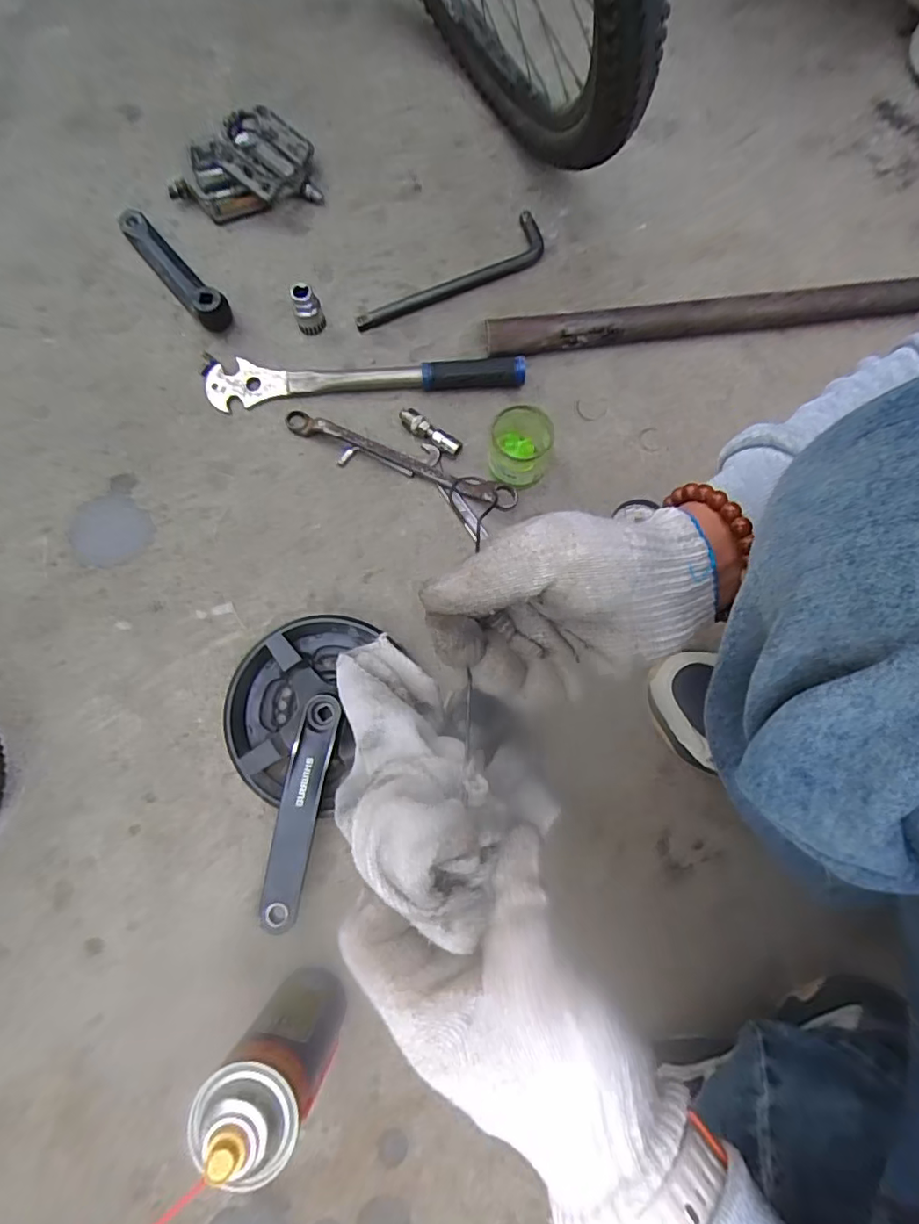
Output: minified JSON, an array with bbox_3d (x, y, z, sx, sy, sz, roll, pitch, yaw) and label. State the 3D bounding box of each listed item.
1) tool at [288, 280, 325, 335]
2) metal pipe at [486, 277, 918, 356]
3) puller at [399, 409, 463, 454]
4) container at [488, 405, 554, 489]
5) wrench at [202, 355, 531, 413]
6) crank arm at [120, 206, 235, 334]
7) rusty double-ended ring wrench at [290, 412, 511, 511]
[{"bbox_3d":[-0.172,-0.343,0.631,0.030,0.041,0.032,-29,79,-7],"label":"tool"},{"bbox_3d":[0.280,-0.331,0.635,0.493,0.041,0.039,-6,77,-3],"label":"metal pipe"},{"bbox_3d":[-0.032,-0.196,0.611,0.075,0.020,0.017,32,78,6],"label":"puller"},{"bbox_3d":[0.063,-0.166,0.583,0.062,0.057,0.066,0,77,-1],"label":"container"},{"bbox_3d":[-0.107,-0.267,0.622,0.351,0.025,0.052,-5,77,-2],"label":"wrench"},{"bbox_3d":[-0.336,-0.404,0.648,0.033,0.050,0.216,-40,81,-9],"label":"crank arm"},{"bbox_3d":[-0.064,-0.165,0.598,0.263,0.022,0.028,22,78,4],"label":"rusty double-ended ring wrench"}]

